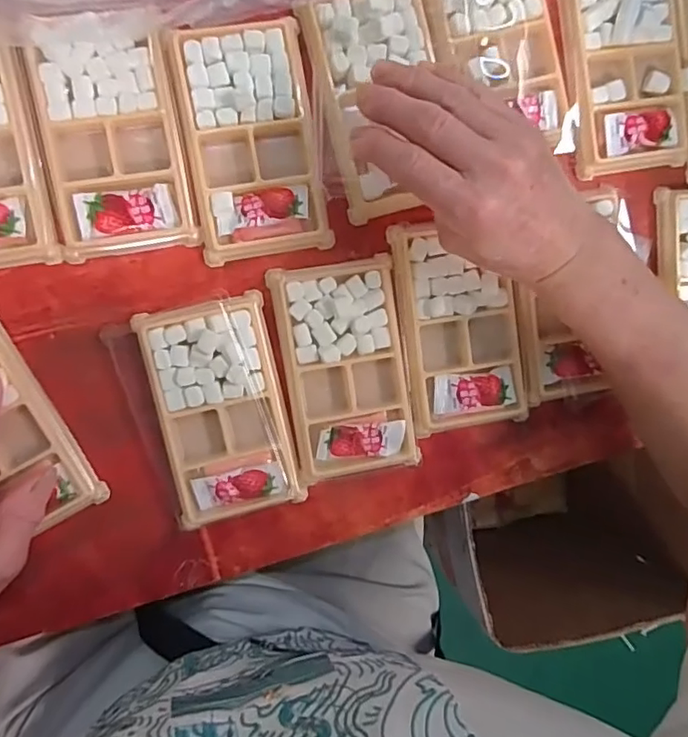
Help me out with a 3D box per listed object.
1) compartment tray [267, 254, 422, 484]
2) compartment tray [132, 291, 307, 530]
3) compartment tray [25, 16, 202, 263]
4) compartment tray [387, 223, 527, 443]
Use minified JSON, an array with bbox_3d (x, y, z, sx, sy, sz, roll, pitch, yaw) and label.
[{"bbox_3d":[0.002,0.002,0.367,0.078,0.013,0.138,-9,95,-7],"label":"compartment tray"},{"bbox_3d":[-0.077,0.027,0.359,0.077,0.014,0.133,-13,96,-6],"label":"compartment tray"},{"bbox_3d":[-0.136,-0.134,0.336,0.079,0.013,0.128,-9,95,-7],"label":"compartment tray"},{"bbox_3d":[0.078,-0.027,0.376,0.079,0.010,0.135,-9,95,-7],"label":"compartment tray"}]

